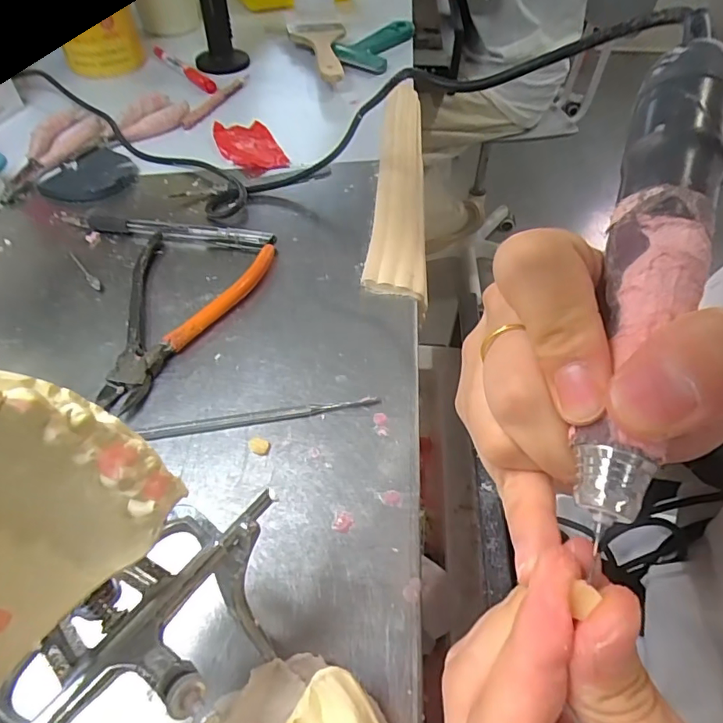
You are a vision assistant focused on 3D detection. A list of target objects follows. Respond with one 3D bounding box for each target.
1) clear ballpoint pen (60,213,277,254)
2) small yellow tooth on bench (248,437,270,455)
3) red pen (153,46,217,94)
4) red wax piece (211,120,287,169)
[{"bbox_3d":[-0.145,-0.096,0.354,0.163,0.010,0.013,9,51,6],"label":"clear ballpoint pen"},{"bbox_3d":[-0.052,0.043,0.249,0.011,0.004,0.008,4,51,1],"label":"small yellow tooth on bench"},{"bbox_3d":[-0.199,-0.326,0.547,0.011,0.018,0.138,-34,59,-25],"label":"red pen"},{"bbox_3d":[-0.100,-0.194,0.437,0.051,0.009,0.074,-19,54,-17],"label":"red wax piece"}]

